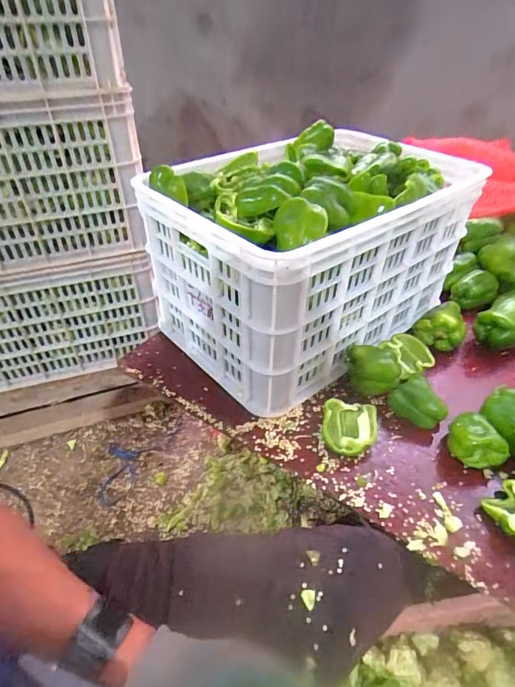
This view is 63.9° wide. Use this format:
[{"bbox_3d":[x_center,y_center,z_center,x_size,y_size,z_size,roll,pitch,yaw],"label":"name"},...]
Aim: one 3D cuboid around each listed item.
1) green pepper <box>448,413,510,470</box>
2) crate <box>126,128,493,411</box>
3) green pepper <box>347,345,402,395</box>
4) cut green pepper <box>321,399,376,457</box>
[{"bbox_3d":[0.307,0.142,0.583,0.079,0.058,0.059,23,46,24],"label":"green pepper"},{"bbox_3d":[0.091,-0.165,0.733,0.462,0.316,0.338,-31,50,-31],"label":"crate"},{"bbox_3d":[0.187,0.042,0.674,0.079,0.056,0.071,2,41,2],"label":"green pepper"},{"bbox_3d":[0.136,0.125,0.611,0.078,0.032,0.089,7,42,8],"label":"cut green pepper"}]

